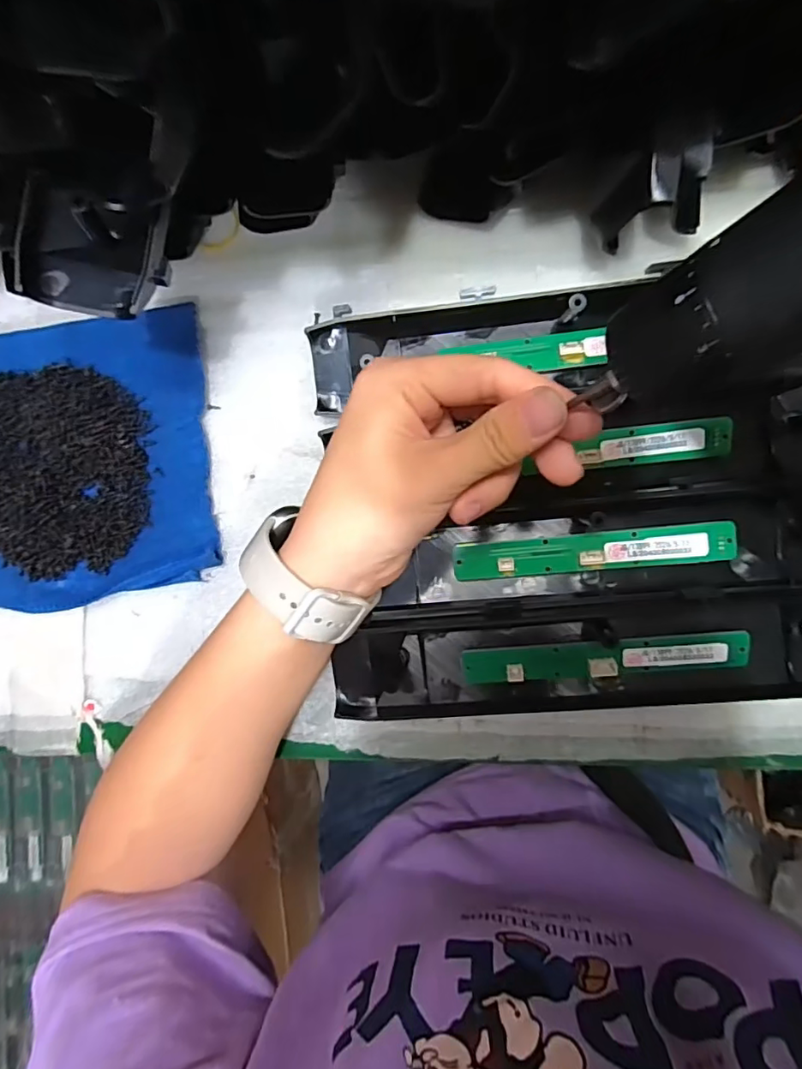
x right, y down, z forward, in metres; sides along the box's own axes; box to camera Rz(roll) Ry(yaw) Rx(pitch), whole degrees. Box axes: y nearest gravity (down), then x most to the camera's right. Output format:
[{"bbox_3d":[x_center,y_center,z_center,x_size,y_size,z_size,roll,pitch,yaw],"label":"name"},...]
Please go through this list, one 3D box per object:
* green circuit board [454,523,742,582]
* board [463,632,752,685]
[{"bbox_3d":[0.097,0.009,0.278,0.137,0.010,0.020,-5,86,7],"label":"green circuit board"},{"bbox_3d":[0.101,0.063,0.270,0.136,0.010,0.018,-6,99,8],"label":"board"}]

